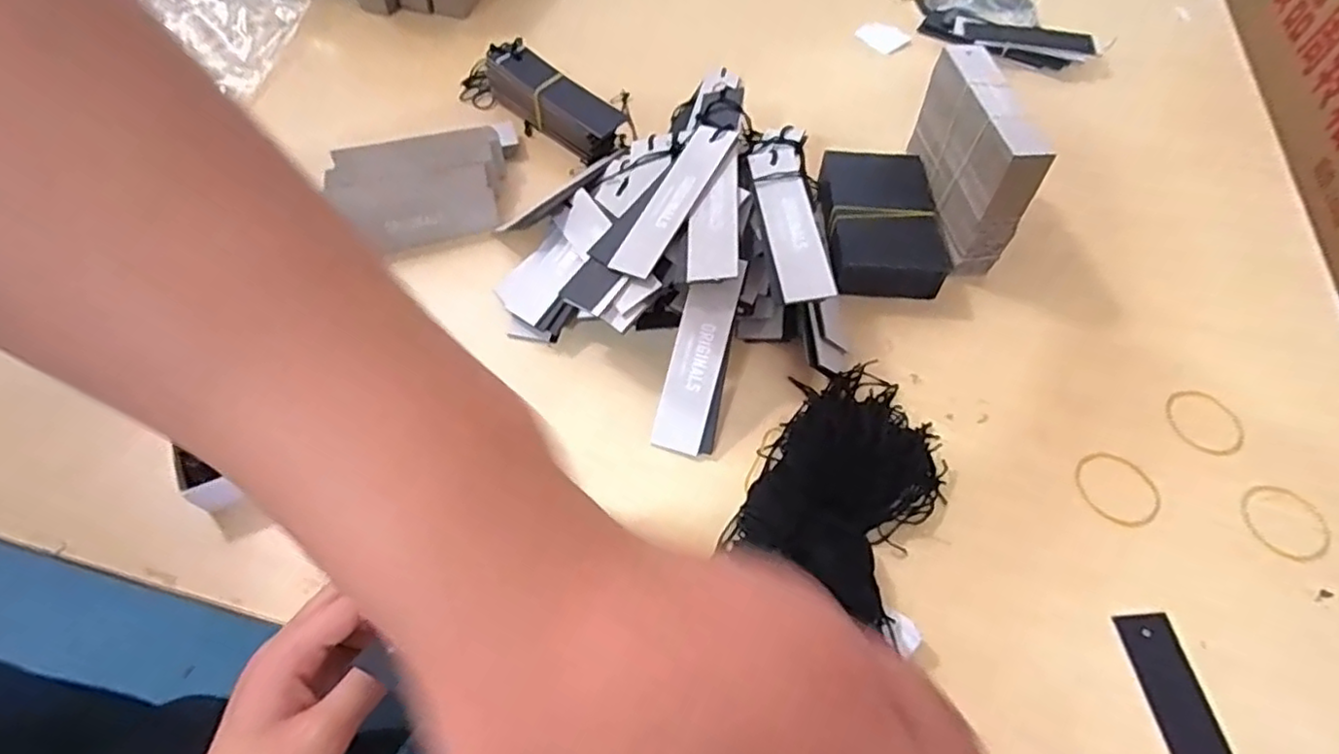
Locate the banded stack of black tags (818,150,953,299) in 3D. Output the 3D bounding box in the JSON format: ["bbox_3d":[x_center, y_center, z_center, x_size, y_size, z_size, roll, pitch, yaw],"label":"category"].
[{"bbox_3d":[0.163,-0.122,0.523,0.088,0.039,0.143,3,57,0],"label":"banded stack of black tags"}]

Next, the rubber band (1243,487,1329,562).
[{"bbox_3d":[0.383,0.091,0.411,0.048,0.006,0.047,-2,60,3],"label":"rubber band"}]

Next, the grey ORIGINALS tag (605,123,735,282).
[{"bbox_3d":[0.003,-0.119,0.444,0.033,0.004,0.126,23,74,29],"label":"grey ORIGINALS tag"}]

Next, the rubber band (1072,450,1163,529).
[{"bbox_3d":[0.284,0.070,0.421,0.047,0.004,0.051,1,57,-2],"label":"rubber band"}]

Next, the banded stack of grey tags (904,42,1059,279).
[{"bbox_3d":[0.225,-0.163,0.504,0.038,0.107,0.130,-7,57,-7],"label":"banded stack of grey tags"}]

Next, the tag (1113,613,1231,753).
[{"bbox_3d":[0.271,0.188,0.343,0.034,0.004,0.125,-4,57,-5],"label":"tag"}]

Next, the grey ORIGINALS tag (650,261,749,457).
[{"bbox_3d":[0.018,-0.012,0.420,0.032,0.006,0.119,15,90,12],"label":"grey ORIGINALS tag"}]

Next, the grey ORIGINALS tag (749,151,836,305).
[{"bbox_3d":[0.079,-0.101,0.434,0.032,0.011,0.124,-4,57,-5],"label":"grey ORIGINALS tag"}]

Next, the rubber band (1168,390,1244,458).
[{"bbox_3d":[0.362,0.031,0.450,0.047,0.004,0.045,-3,63,5],"label":"rubber band"}]

